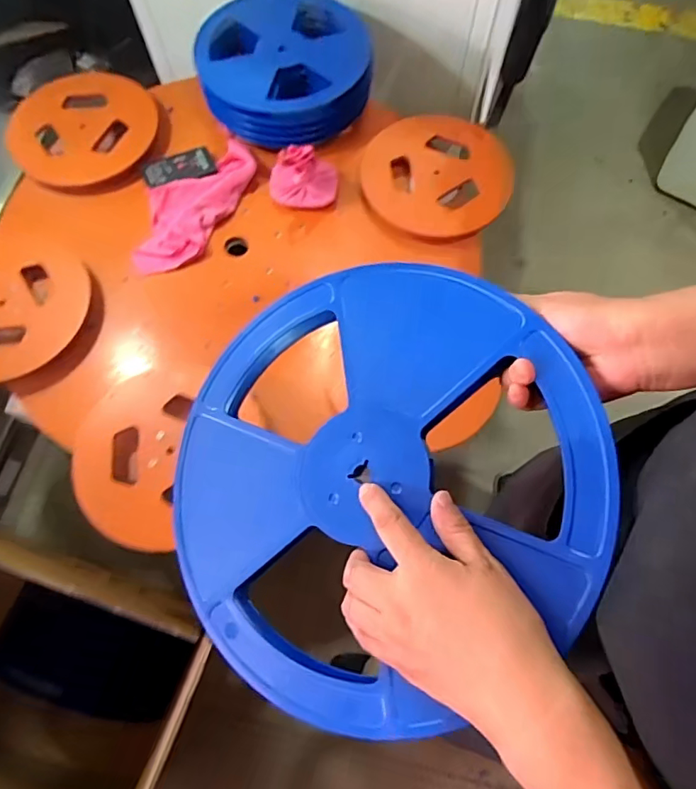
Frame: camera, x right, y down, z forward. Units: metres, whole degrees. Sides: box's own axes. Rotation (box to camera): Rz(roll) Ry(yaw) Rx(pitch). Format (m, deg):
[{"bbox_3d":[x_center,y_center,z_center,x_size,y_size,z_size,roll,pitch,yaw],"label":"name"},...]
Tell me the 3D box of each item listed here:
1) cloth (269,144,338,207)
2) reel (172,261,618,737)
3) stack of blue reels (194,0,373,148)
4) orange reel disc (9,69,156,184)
[{"bbox_3d":[-0.082,-0.404,0.914,0.124,0.099,0.088,-4,70,-3],"label":"cloth"},{"bbox_3d":[0.007,0.055,0.377,0.313,0.017,0.305,-6,74,21],"label":"reel"},{"bbox_3d":[-0.123,-0.636,1.005,0.337,0.088,0.316,-10,70,-5],"label":"stack of blue reels"},{"bbox_3d":[-0.504,-0.512,0.983,0.258,0.028,0.258,0,69,-1],"label":"orange reel disc"}]

